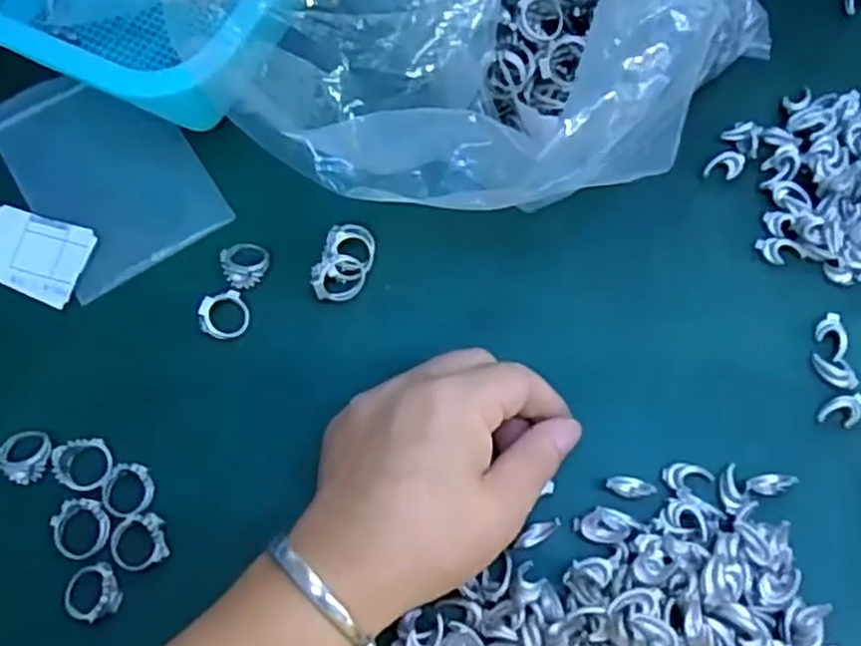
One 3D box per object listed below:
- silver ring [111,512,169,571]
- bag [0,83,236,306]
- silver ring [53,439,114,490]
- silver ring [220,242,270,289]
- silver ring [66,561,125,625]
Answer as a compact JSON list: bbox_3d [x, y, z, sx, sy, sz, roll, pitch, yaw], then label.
[{"bbox_3d":[-0.120,0.090,0.316,0.022,0.007,0.021,-1,69,2],"label":"silver ring"},{"bbox_3d":[-0.160,-0.078,0.382,0.079,0.005,0.121,-32,71,-9],"label":"bag"},{"bbox_3d":[-0.147,0.060,0.327,0.024,0.004,0.021,-9,69,-1],"label":"silver ring"},{"bbox_3d":[-0.085,-0.028,0.354,0.021,0.005,0.023,-1,69,2],"label":"silver ring"},{"bbox_3d":[-0.136,0.108,0.309,0.021,0.008,0.022,-1,69,2],"label":"silver ring"}]

